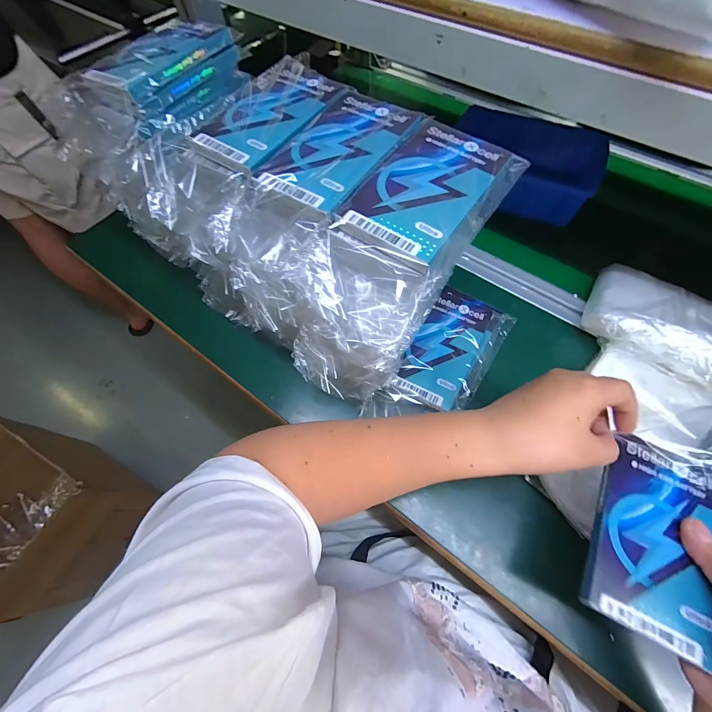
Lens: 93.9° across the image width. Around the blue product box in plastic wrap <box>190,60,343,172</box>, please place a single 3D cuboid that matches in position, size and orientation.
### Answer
[{"bbox_3d":[-0.073,-0.216,0.293,0.083,0.009,0.130,28,67,14],"label":"blue product box in plastic wrap"}]

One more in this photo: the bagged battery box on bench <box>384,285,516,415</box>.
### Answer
[{"bbox_3d":[0.108,-0.007,0.368,0.087,0.020,0.158,28,67,14],"label":"bagged battery box on bench"}]

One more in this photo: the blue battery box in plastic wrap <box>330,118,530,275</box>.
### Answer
[{"bbox_3d":[0.059,-0.123,0.251,0.092,0.017,0.136,33,69,16],"label":"blue battery box in plastic wrap"}]

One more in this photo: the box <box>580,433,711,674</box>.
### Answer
[{"bbox_3d":[0.217,0.126,0.240,0.075,0.008,0.137,25,67,13],"label":"box"}]

